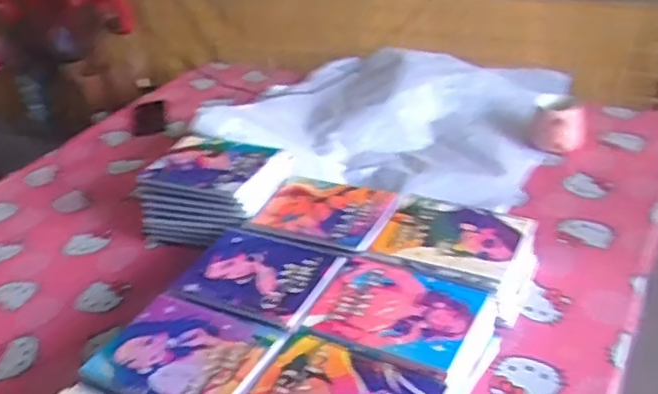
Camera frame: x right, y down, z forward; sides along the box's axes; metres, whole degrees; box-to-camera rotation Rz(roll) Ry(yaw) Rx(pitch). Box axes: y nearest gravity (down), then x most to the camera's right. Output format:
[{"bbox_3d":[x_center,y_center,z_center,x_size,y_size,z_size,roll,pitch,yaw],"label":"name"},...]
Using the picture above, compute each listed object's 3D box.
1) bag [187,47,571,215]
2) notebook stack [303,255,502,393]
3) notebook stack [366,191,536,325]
[{"bbox_3d":[0.118,-0.175,1.350,0.631,0.130,0.611,11,36,27],"label":"bag"},{"bbox_3d":[0.096,0.170,0.842,0.219,0.081,0.176,10,36,26],"label":"notebook stack"},{"bbox_3d":[0.179,0.087,0.950,0.203,0.082,0.162,10,36,26],"label":"notebook stack"}]

